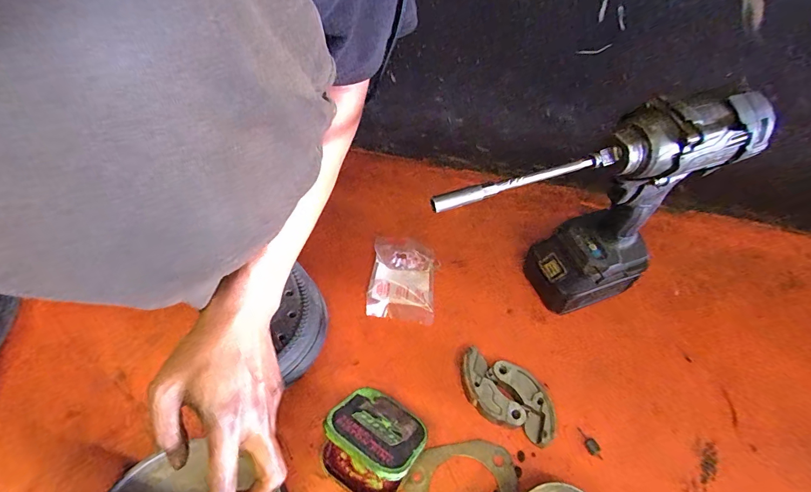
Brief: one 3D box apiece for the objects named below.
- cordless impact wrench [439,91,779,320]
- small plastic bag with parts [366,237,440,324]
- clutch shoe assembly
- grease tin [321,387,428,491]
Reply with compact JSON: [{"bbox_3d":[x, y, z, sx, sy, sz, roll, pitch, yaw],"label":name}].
[{"bbox_3d":[0.150,-0.002,0.377,0.260,0.250,0.080,-22,57,-18],"label":"cordless impact wrench"},{"bbox_3d":[-0.002,0.035,0.482,0.078,0.035,0.106,6,53,3],"label":"small plastic bag with parts"},{"bbox_3d":[0.102,0.151,0.404,0.102,0.022,0.057,25,56,16],"label":"clutch shoe assembly"},{"bbox_3d":[-0.030,0.175,0.353,0.080,0.073,0.082,28,57,18],"label":"grease tin"}]

